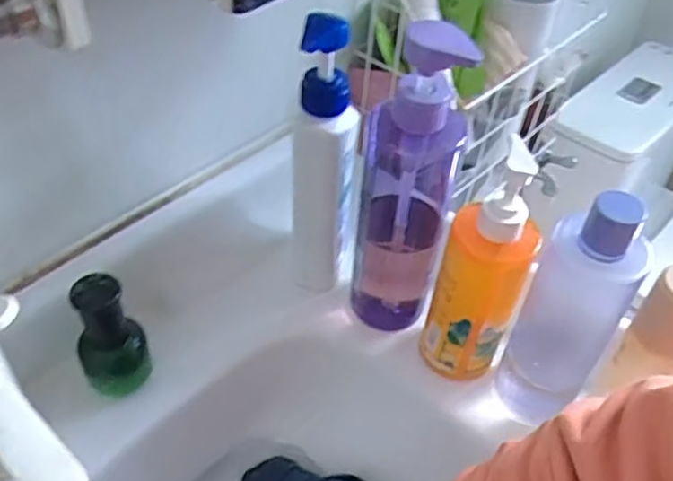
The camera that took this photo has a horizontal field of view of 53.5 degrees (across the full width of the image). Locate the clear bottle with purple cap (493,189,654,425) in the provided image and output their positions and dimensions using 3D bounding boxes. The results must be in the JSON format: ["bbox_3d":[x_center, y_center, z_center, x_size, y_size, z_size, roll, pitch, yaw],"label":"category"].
[{"bbox_3d":[0.163,0.053,0.468,0.062,0.204,0.050,25,49,20],"label":"clear bottle with purple cap"}]

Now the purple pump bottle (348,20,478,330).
[{"bbox_3d":[0.052,-0.037,0.507,0.072,0.266,0.055,12,46,8],"label":"purple pump bottle"}]

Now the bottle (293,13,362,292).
[{"bbox_3d":[-0.009,-0.057,0.531,0.053,0.240,0.043,4,45,0],"label":"bottle"}]

